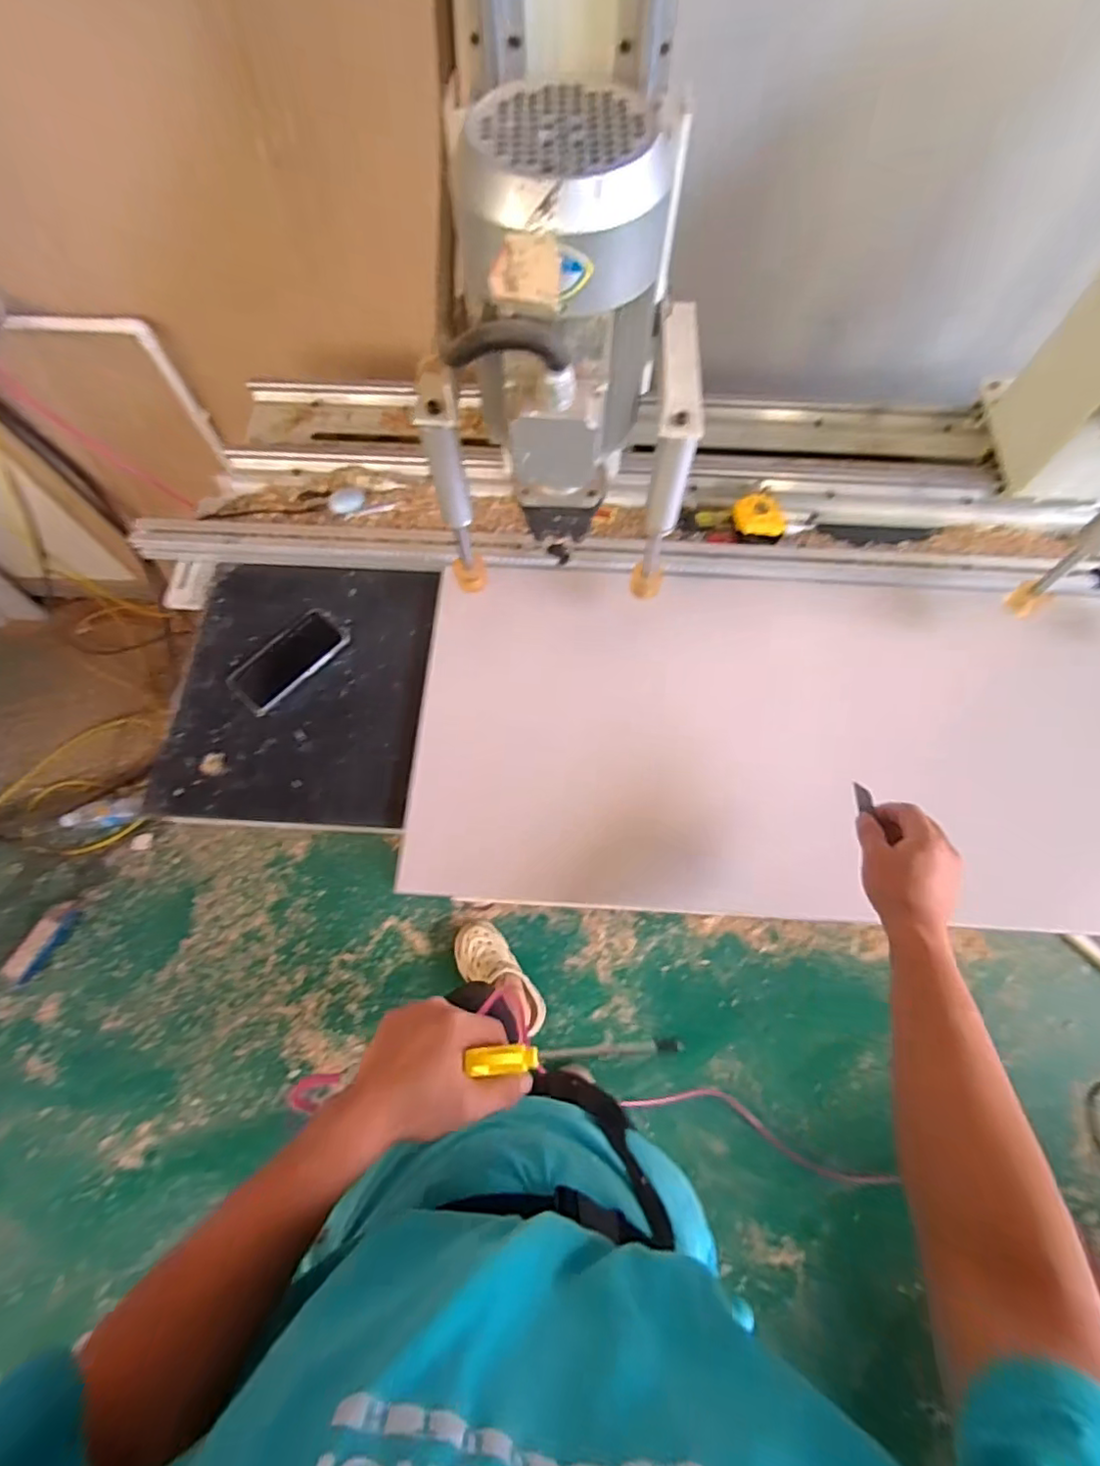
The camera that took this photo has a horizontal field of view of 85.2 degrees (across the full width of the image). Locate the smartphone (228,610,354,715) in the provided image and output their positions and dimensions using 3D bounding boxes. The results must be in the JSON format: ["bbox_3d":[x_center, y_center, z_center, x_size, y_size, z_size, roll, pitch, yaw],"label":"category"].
[{"bbox_3d":[-0.353,-0.101,0.807,0.078,0.016,0.161,39,73,14],"label":"smartphone"}]

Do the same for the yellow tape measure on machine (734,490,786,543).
[{"bbox_3d":[0.298,-0.301,0.847,0.074,0.026,0.074,1,80,-7],"label":"yellow tape measure on machine"}]

